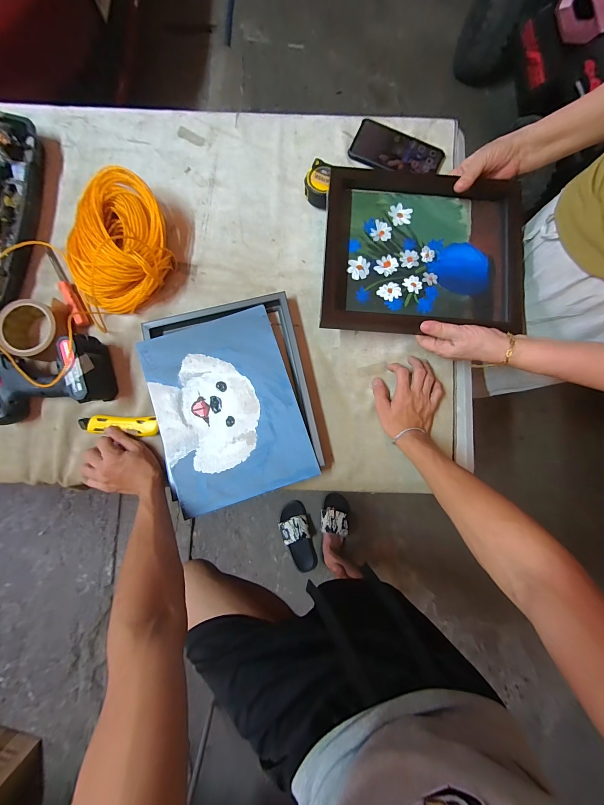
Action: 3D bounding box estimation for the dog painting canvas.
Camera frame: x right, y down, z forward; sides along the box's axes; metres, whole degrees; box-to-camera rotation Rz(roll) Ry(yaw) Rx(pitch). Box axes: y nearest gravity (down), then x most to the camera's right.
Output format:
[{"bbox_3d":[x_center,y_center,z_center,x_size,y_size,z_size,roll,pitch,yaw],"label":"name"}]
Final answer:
[{"bbox_3d":[-0.124,0.007,0.493,0.225,0.012,0.300,-18,82,-4],"label":"dog painting canvas"}]

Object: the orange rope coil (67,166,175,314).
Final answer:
[{"bbox_3d":[-0.303,-0.269,0.501,0.151,0.070,0.212,9,85,-1],"label":"orange rope coil"}]

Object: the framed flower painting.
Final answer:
[{"bbox_3d":[0.195,-0.243,0.473,0.313,0.038,0.271,4,85,-1],"label":"framed flower painting"}]

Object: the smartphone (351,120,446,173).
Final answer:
[{"bbox_3d":[0.177,-0.464,0.549,0.167,0.012,0.083,18,85,0],"label":"smartphone"}]

